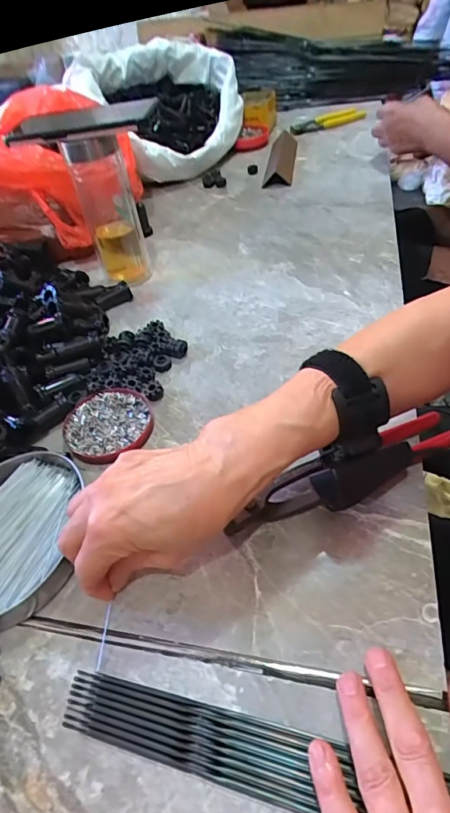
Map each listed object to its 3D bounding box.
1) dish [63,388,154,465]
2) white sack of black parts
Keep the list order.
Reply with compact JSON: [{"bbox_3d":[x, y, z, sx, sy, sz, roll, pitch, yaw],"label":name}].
[{"bbox_3d":[-0.110,0.016,0.425,0.080,0.011,0.079,-4,46,4],"label":"dish"},{"bbox_3d":[-0.116,-0.566,0.873,0.277,0.175,0.322,1,47,8],"label":"white sack of black parts"}]

